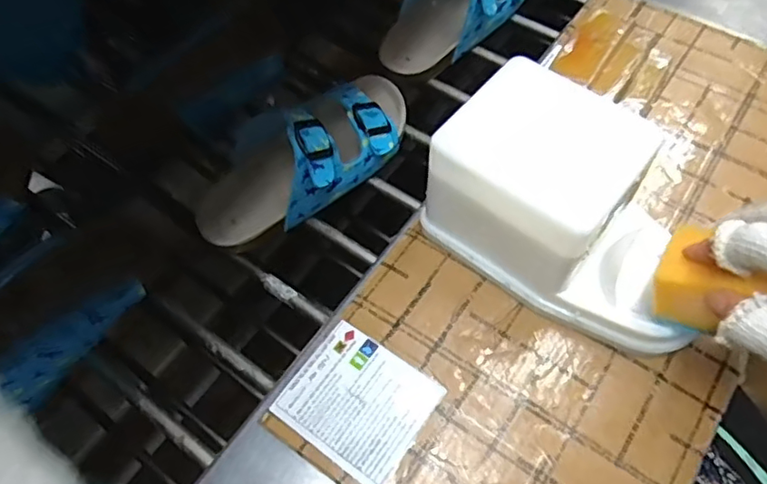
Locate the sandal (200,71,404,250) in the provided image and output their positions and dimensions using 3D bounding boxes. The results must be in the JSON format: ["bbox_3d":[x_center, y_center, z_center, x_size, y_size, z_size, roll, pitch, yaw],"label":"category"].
[{"bbox_3d":[-0.058,-0.080,0.486,0.090,0.080,0.214,35,67,21],"label":"sandal"}]

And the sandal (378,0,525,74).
[{"bbox_3d":[0.068,-0.239,0.570,0.085,0.065,0.174,39,68,22],"label":"sandal"}]

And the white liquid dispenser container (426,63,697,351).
[{"bbox_3d":[0.124,-0.014,0.368,0.180,0.105,0.097,36,67,21],"label":"white liquid dispenser container"}]

